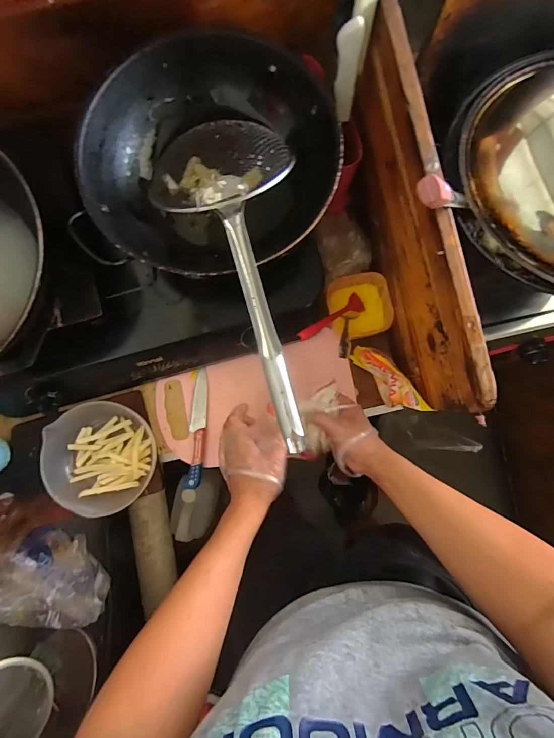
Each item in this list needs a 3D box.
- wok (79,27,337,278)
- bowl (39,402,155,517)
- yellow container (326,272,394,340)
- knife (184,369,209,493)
[{"bbox_3d":[-0.079,-0.258,0.476,0.306,0.123,0.302,0,86,2],"label":"wok"},{"bbox_3d":[-0.282,0.141,0.577,0.172,0.059,0.159,0,86,2],"label":"bowl"},{"bbox_3d":[0.138,-0.105,0.597,0.095,0.057,0.100,0,86,2],"label":"yellow container"},{"bbox_3d":[-0.136,0.101,0.608,0.029,0.021,0.196,3,86,2],"label":"knife"}]

